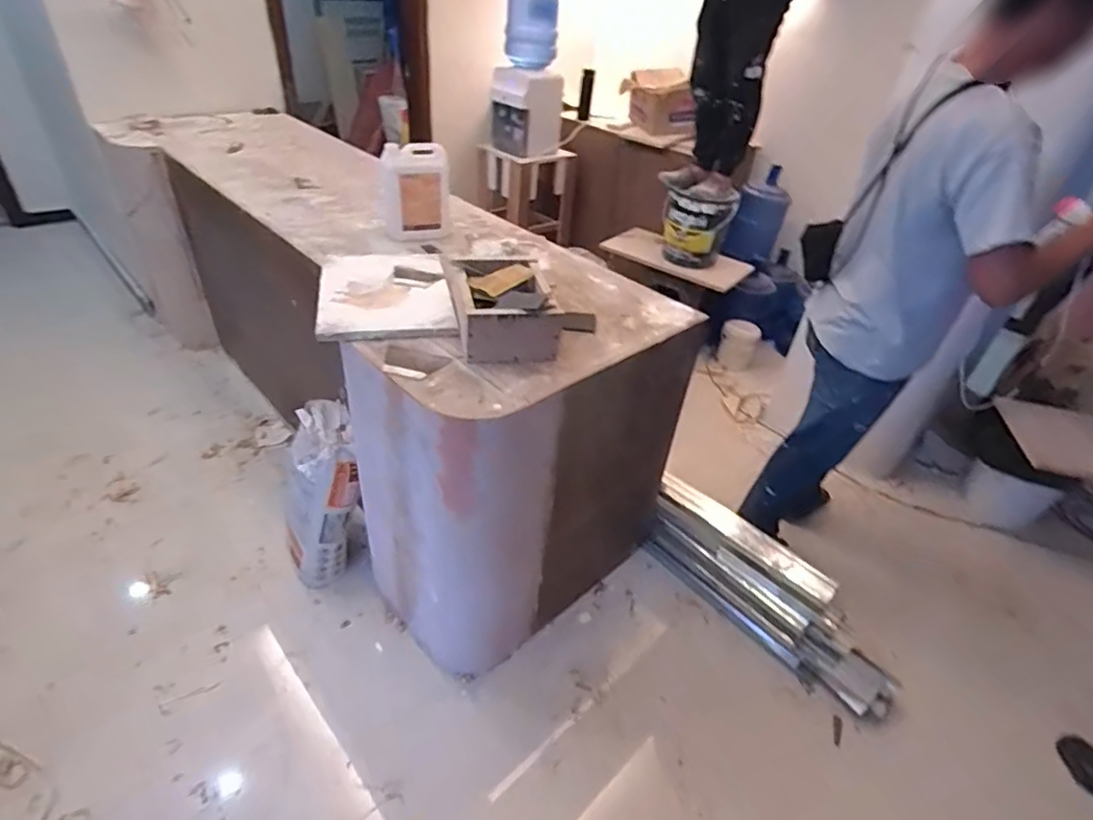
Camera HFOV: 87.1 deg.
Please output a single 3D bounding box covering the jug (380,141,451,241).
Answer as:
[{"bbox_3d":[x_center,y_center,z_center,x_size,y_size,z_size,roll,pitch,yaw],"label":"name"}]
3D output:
[{"bbox_3d":[-0.364,-0.612,1.614,0.185,0.236,0.186,-6,39,-15],"label":"jug"}]

